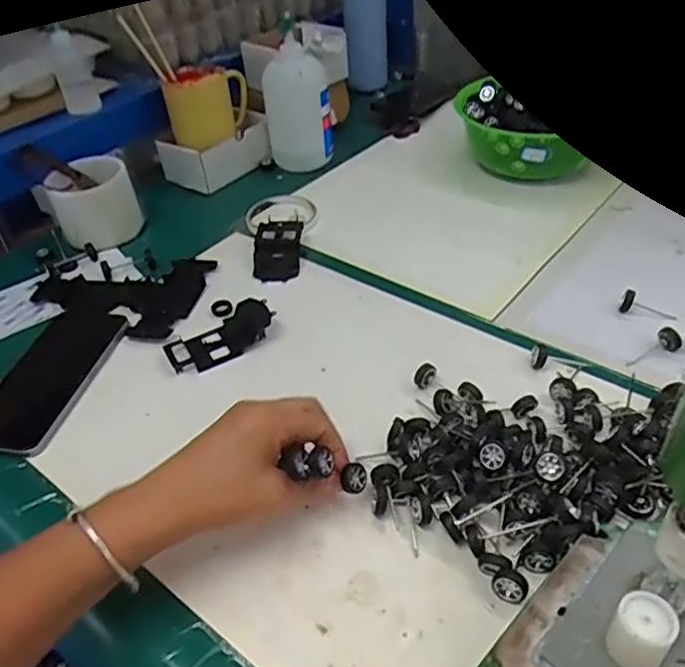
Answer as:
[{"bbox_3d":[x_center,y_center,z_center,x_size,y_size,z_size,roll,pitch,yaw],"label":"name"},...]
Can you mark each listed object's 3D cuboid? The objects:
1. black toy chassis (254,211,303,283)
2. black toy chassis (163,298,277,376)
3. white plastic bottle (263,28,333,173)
[{"bbox_3d":[-0.066,-0.090,0.642,0.048,0.017,0.094,-5,41,2],"label":"black toy chassis"},{"bbox_3d":[-0.107,0.003,0.550,0.096,0.017,0.049,-32,47,-25],"label":"black toy chassis"},{"bbox_3d":[-0.057,-0.276,0.750,0.065,0.145,0.052,25,50,31],"label":"white plastic bottle"}]

